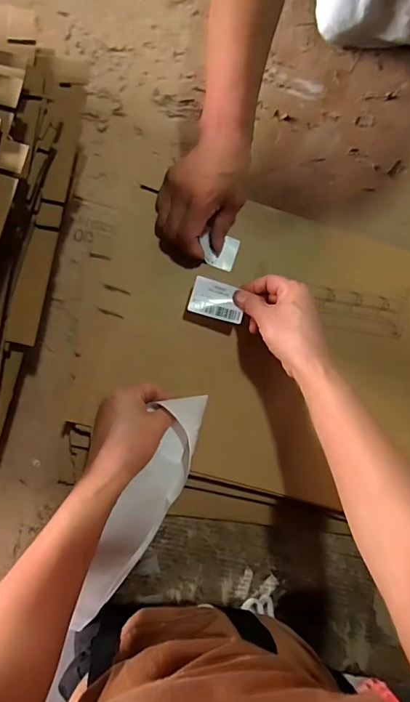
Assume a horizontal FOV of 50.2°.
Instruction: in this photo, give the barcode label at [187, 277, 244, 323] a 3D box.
[{"bbox_3d":[0.014,-0.056,0.481,0.059,0.009,0.040,17,84,1],"label":"barcode label"}]

